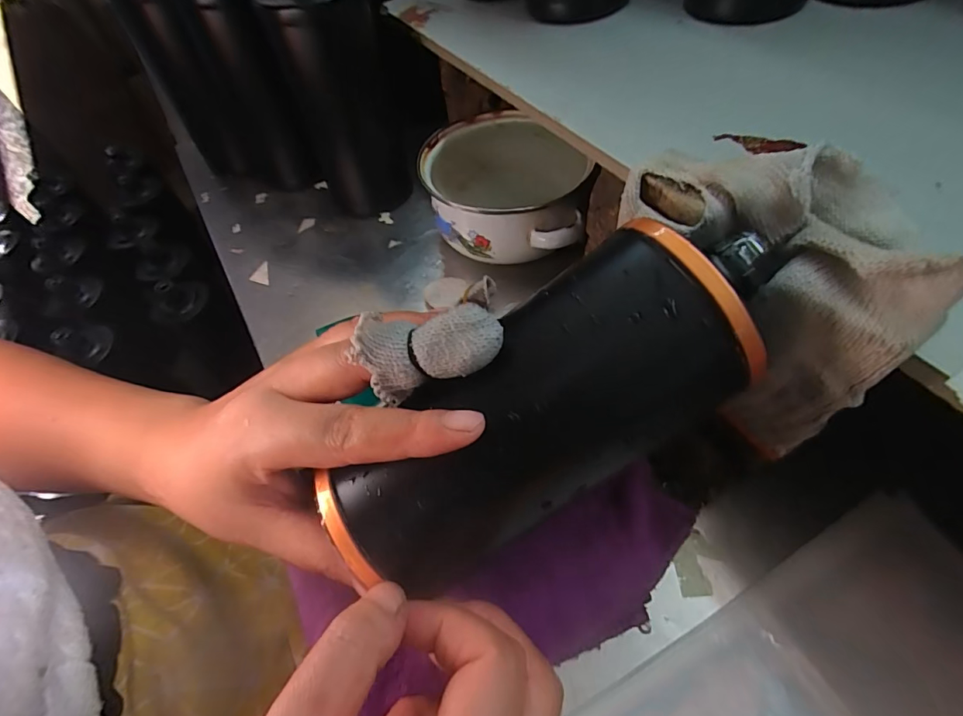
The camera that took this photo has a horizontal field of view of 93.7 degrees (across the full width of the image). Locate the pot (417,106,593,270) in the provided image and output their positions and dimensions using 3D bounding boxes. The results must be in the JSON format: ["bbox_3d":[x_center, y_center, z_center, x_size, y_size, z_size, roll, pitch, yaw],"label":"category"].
[{"bbox_3d":[0.017,-0.129,0.371,0.122,0.072,0.134,-4,56,6],"label":"pot"}]

